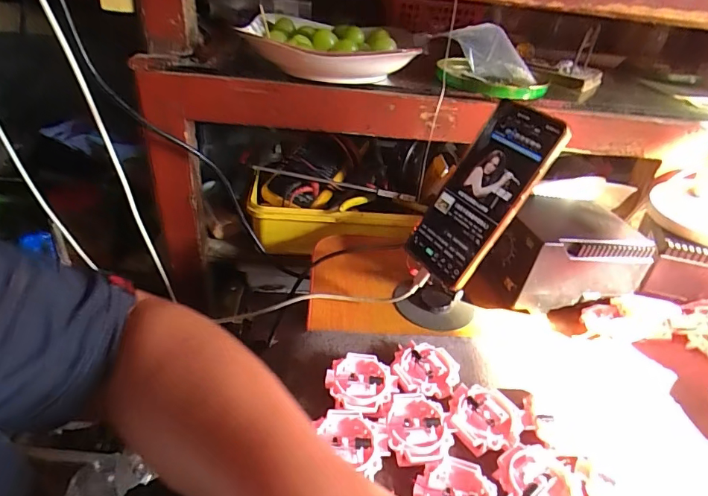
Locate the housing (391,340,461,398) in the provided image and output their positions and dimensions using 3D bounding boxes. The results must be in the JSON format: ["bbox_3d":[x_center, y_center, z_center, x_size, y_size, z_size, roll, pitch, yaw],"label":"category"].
[{"bbox_3d":[0.058,0.105,0.365,0.052,0.020,0.051,13,34,10],"label":"housing"}]

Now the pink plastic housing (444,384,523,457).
[{"bbox_3d":[0.097,0.130,0.332,0.050,0.017,0.055,5,34,-3],"label":"pink plastic housing"}]

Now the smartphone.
[{"bbox_3d":[0.109,-0.048,0.389,0.015,0.161,0.076,19,20,-40],"label":"smartphone"}]

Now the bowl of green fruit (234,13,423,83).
[{"bbox_3d":[-0.026,-0.211,0.476,0.181,0.038,0.184,5,34,-3],"label":"bowl of green fruit"}]

